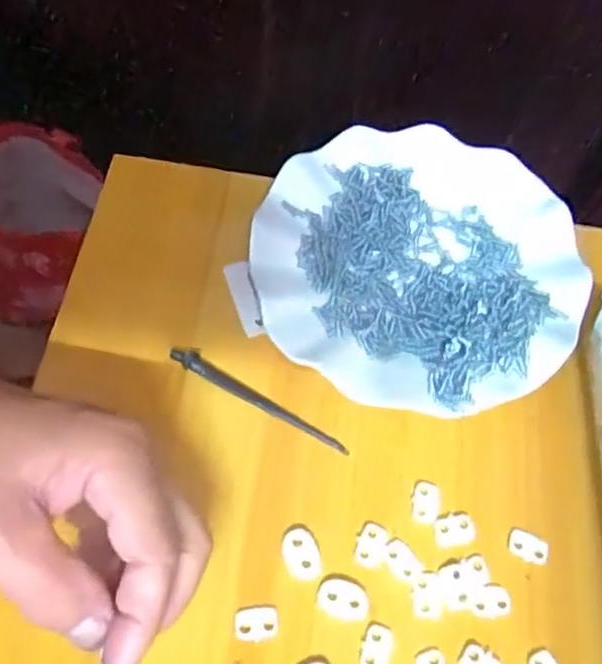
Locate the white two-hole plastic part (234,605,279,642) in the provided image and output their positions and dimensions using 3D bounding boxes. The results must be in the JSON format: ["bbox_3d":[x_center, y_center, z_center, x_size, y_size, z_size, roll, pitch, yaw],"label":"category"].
[{"bbox_3d":[-0.020,0.129,0.294,0.019,0.004,0.014,0,62,-5],"label":"white two-hole plastic part"}]

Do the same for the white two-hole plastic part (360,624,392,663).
[{"bbox_3d":[0.033,0.140,0.293,0.012,0.004,0.019,17,62,4],"label":"white two-hole plastic part"}]

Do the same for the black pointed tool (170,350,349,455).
[{"bbox_3d":[-0.022,0.034,0.344,0.102,0.009,0.010,28,64,10],"label":"black pointed tool"}]

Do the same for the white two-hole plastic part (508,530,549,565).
[{"bbox_3d":[0.110,0.103,0.320,0.019,0.004,0.013,21,63,6],"label":"white two-hole plastic part"}]

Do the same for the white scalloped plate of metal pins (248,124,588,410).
[{"bbox_3d":[0.066,-0.040,0.373,0.178,0.022,0.177,2,62,-4],"label":"white scalloped plate of metal pins"}]

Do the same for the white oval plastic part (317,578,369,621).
[{"bbox_3d":[0.019,0.121,0.301,0.023,0.004,0.016,17,62,4],"label":"white oval plastic part"}]

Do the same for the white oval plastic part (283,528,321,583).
[{"bbox_3d":[0.001,0.103,0.309,0.016,0.004,0.024,-17,65,-13],"label":"white oval plastic part"}]

